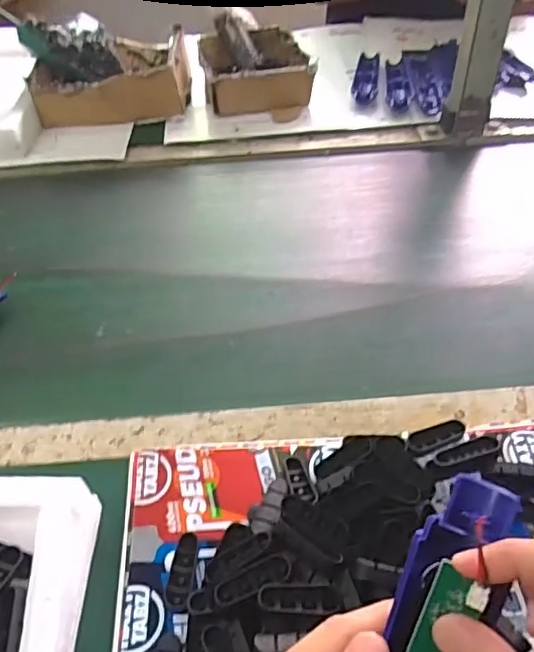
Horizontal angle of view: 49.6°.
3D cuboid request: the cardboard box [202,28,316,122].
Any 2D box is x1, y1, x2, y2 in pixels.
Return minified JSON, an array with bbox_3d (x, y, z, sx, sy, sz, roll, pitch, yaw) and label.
[{"bbox_3d":[-0.016,-0.377,0.870,0.157,0.059,0.201,-7,47,-4],"label":"cardboard box"}]

